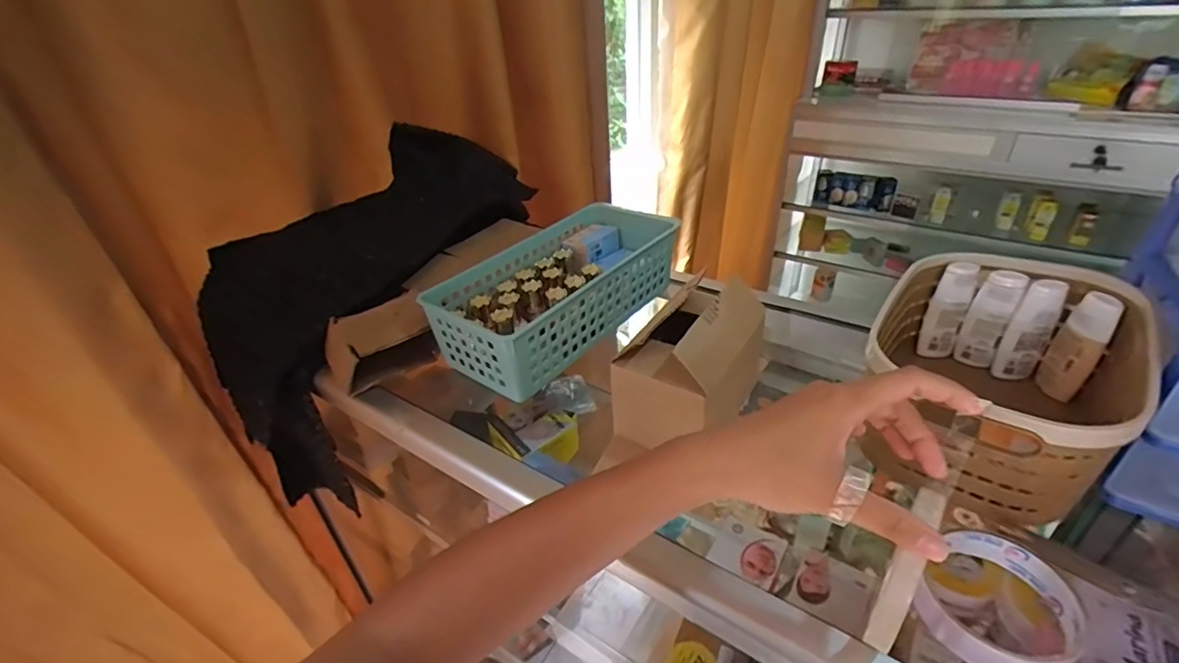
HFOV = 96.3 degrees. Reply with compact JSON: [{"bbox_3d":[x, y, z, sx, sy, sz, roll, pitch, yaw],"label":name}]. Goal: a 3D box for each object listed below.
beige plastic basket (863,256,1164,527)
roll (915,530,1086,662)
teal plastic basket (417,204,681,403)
[{"bbox_3d":[0.310,0.038,0.414,0.154,0.114,0.205,23,42,35],"label":"beige plastic basket"},{"bbox_3d":[0.246,0.164,0.318,0.075,0.031,0.074,-3,33,2],"label":"roll"},{"bbox_3d":[-0.034,-0.045,0.584,0.133,0.082,0.274,24,42,35],"label":"teal plastic basket"}]

